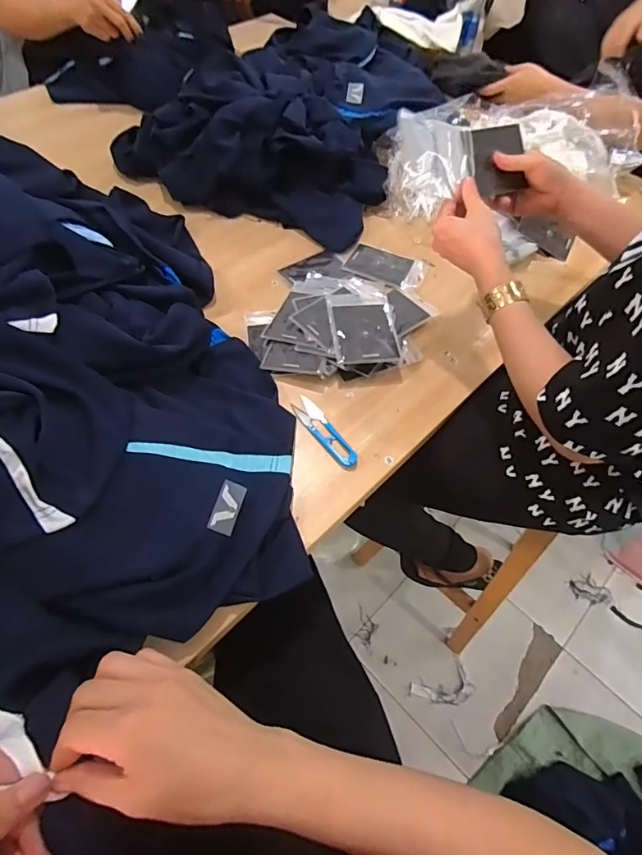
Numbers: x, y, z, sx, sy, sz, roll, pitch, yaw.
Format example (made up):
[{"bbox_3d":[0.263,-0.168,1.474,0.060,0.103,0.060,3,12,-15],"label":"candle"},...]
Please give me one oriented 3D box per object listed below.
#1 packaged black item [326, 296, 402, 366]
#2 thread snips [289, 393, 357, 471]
[{"bbox_3d":[0.060,-0.138,0.647,0.093,0.011,0.114,-1,62,-10],"label":"packaged black item"},{"bbox_3d":[0.005,0.005,0.589,0.033,0.005,0.117,-34,64,-21],"label":"thread snips"}]

